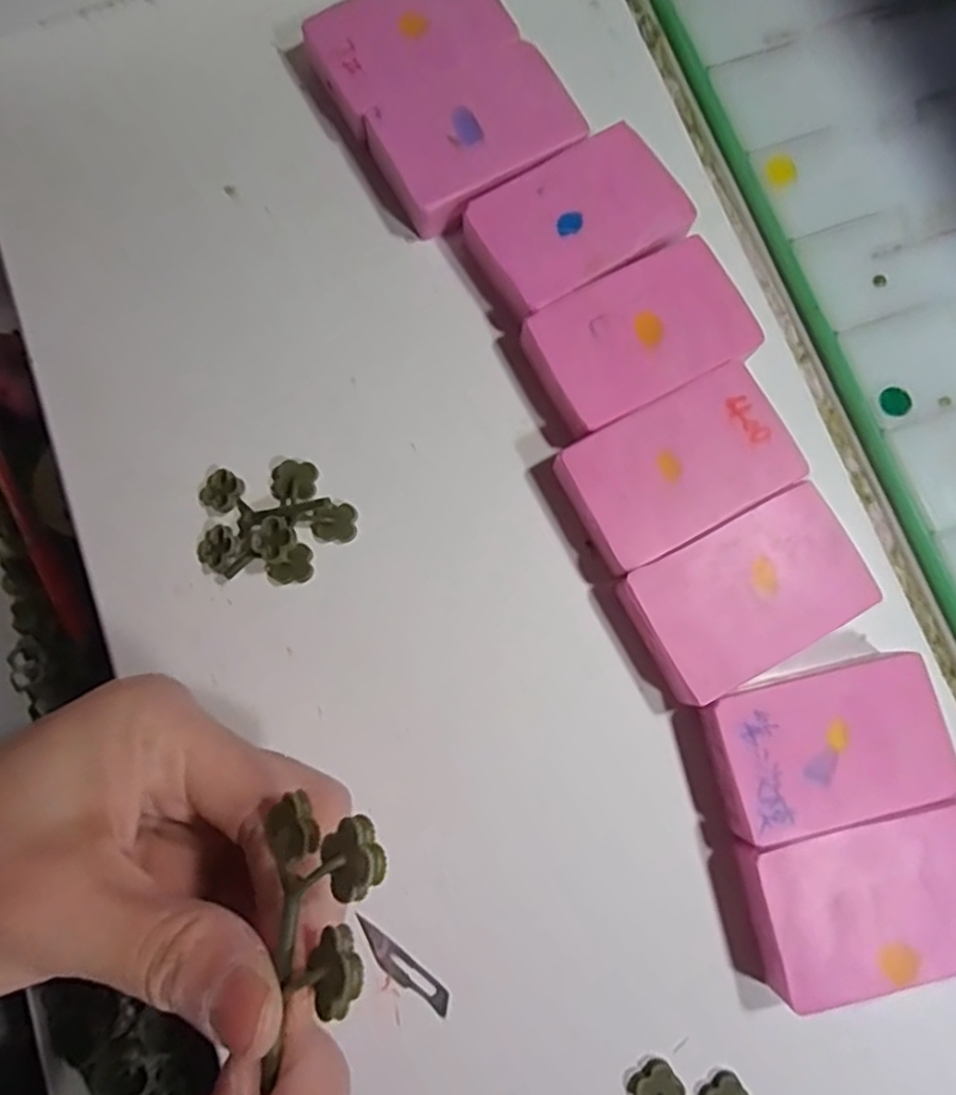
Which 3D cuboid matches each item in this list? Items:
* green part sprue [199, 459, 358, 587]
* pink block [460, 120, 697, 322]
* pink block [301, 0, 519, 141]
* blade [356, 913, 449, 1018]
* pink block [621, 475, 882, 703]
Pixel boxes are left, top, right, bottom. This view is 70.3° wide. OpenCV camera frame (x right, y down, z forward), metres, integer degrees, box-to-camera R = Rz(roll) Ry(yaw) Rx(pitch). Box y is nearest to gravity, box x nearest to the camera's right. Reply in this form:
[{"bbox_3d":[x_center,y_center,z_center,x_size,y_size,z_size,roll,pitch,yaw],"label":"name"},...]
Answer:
[{"bbox_3d":[-0.065,-0.009,0.219,0.049,0.015,0.039,5,80,0],"label":"green part sprue"},{"bbox_3d":[0.034,-0.111,0.239,0.072,0.019,0.046,-29,82,-6],"label":"pink block"},{"bbox_3d":[-0.025,-0.181,0.248,0.069,0.021,0.042,-35,82,-7],"label":"pink block"},{"bbox_3d":[-0.023,0.125,0.203,0.036,0.004,0.007,38,72,3],"label":"blade"},{"bbox_3d":[0.085,0.015,0.218,0.071,0.017,0.044,-27,82,-6],"label":"pink block"}]

